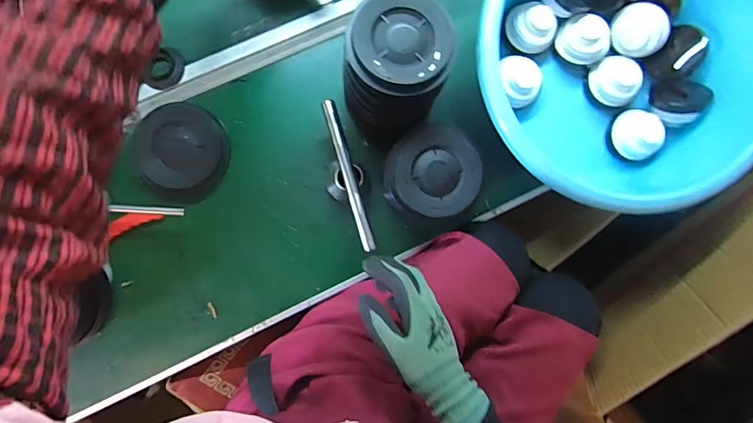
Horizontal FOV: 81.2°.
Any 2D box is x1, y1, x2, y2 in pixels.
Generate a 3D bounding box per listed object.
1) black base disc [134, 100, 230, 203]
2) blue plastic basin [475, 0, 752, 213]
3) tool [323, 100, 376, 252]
[{"bbox_3d":[-0.260,-0.079,0.592,0.114,0.027,0.125,4,89,-6],"label":"black base disc"},{"bbox_3d":[0.296,-0.176,0.577,0.366,0.167,0.338,0,90,-6],"label":"blue plastic basin"},{"bbox_3d":[-0.035,-0.045,0.570,0.017,0.015,0.198,-16,91,-6],"label":"tool"}]

